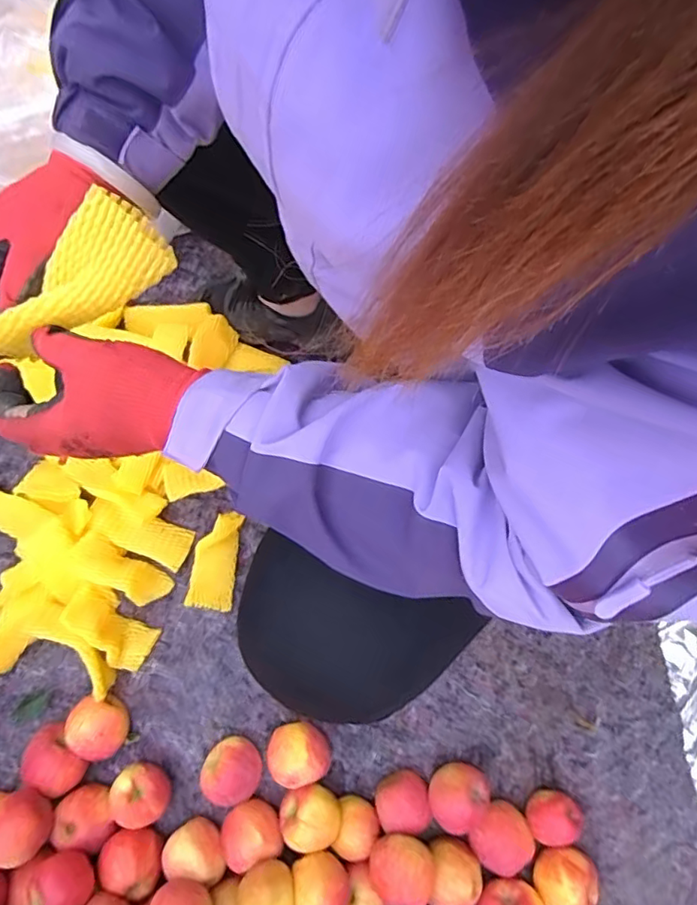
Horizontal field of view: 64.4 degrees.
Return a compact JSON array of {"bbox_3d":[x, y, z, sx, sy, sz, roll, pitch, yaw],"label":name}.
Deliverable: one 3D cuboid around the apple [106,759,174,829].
[{"bbox_3d":[-0.270,0.444,0.721,0.068,0.065,0.063,0,75,0],"label":"apple"}]

